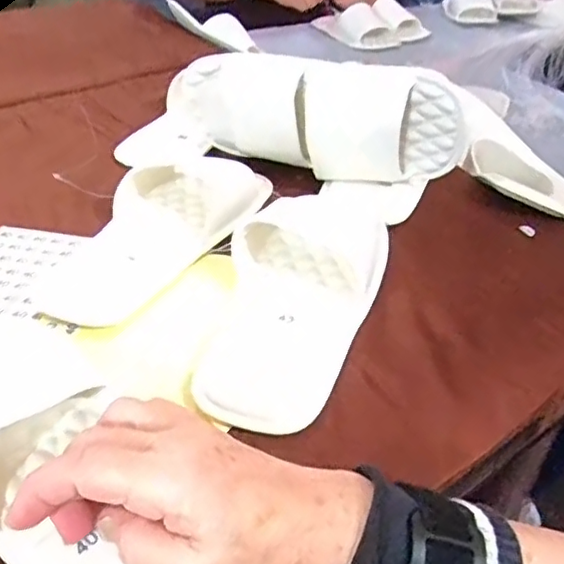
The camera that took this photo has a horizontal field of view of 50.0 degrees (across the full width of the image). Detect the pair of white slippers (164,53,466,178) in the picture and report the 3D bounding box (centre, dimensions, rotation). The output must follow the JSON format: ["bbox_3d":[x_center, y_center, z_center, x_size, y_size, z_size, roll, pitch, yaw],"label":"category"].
[{"bbox_3d":[0.019,-0.143,0.529,0.268,0.102,0.058,24,44,26],"label":"pair of white slippers"}]

